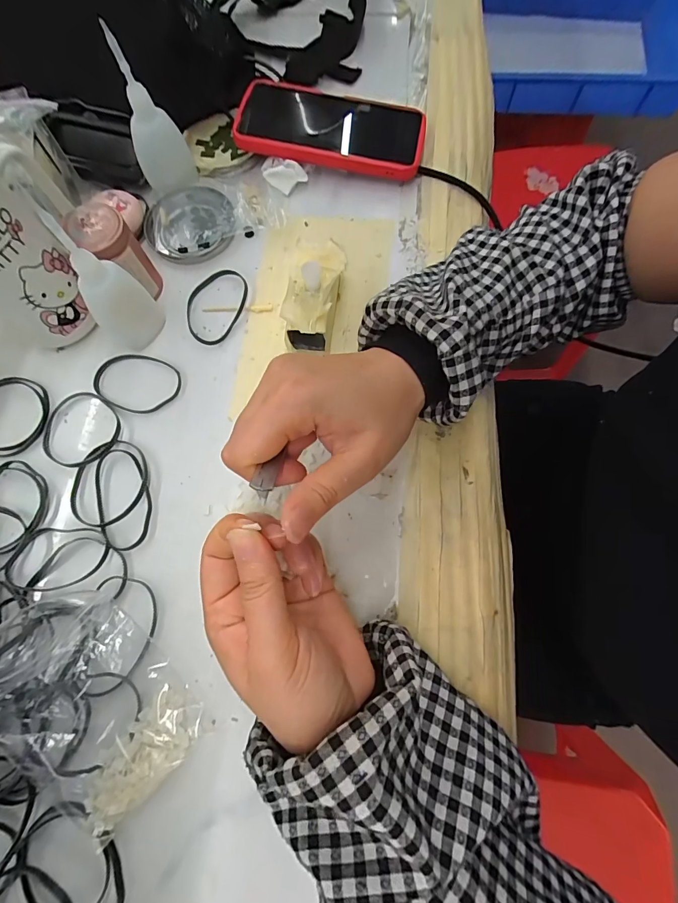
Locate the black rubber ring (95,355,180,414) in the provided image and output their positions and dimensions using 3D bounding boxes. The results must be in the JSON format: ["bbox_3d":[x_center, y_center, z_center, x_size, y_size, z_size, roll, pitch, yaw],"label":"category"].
[{"bbox_3d":[-0.160,-0.055,0.311,0.070,0.004,0.048,16,74,6],"label":"black rubber ring"}]

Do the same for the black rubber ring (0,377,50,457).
[{"bbox_3d":[-0.256,-0.027,0.304,0.061,0.005,0.063,0,73,1],"label":"black rubber ring"}]

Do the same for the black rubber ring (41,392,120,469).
[{"bbox_3d":[-0.196,-0.017,0.299,0.060,0.008,0.058,0,73,1],"label":"black rubber ring"}]

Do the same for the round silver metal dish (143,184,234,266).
[{"bbox_3d":[-0.132,-0.206,0.351,0.079,0.009,0.080,0,73,1],"label":"round silver metal dish"}]

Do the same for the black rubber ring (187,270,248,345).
[{"bbox_3d":[-0.104,-0.121,0.329,0.047,0.005,0.070,9,74,3],"label":"black rubber ring"}]

